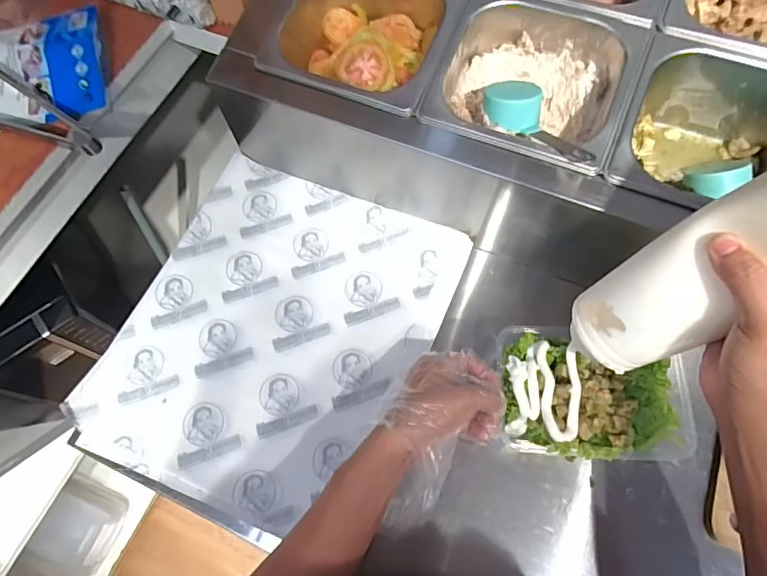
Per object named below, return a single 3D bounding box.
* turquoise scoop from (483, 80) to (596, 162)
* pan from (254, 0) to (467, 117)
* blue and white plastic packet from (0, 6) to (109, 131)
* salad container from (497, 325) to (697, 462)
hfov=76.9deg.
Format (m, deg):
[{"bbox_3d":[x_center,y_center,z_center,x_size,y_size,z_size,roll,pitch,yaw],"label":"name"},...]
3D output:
[{"bbox_3d":[0.145,-0.153,0.450,0.117,0.030,0.046,39,75,16],"label":"turquoise scoop"},{"bbox_3d":[-0.020,-0.260,0.511,0.187,0.085,0.171,23,71,11],"label":"pan"},{"bbox_3d":[-0.457,-0.254,0.577,0.238,0.024,0.158,-21,69,-6],"label":"blue and white plastic packet"},{"bbox_3d":[0.194,0.097,0.455,0.161,0.050,0.120,-1,68,2],"label":"salad container"}]

